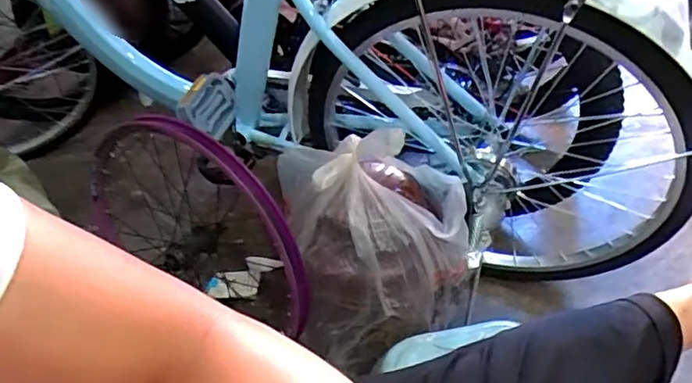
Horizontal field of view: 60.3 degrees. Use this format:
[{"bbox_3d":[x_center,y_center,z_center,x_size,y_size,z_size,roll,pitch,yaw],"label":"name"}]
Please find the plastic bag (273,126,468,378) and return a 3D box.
[{"bbox_3d":[0.047,0.059,0.808,0.243,0.253,0.211,-7,42,-1],"label":"plastic bag"}]

